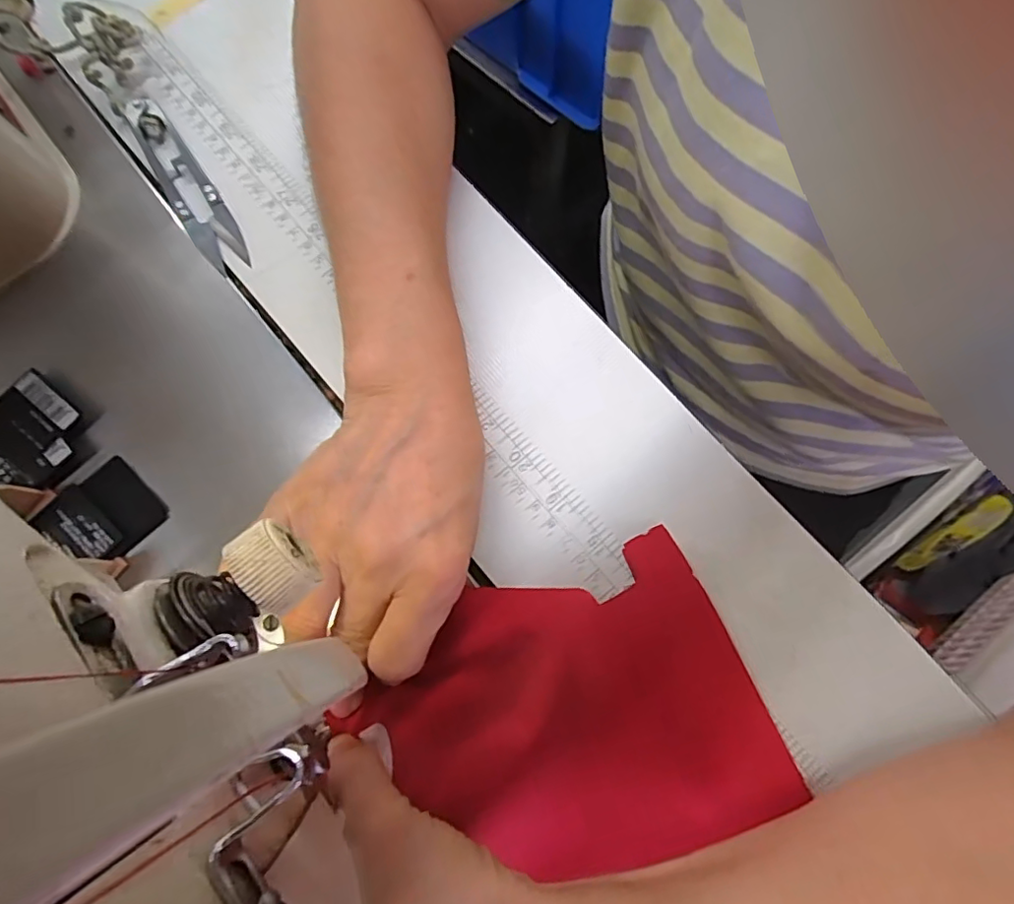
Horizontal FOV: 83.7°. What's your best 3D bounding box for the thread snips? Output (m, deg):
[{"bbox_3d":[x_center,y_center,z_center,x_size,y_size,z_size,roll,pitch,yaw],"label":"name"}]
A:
[{"bbox_3d":[-0.161,-0.134,0.281,0.022,0.011,0.101,-32,80,-6],"label":"thread snips"}]

